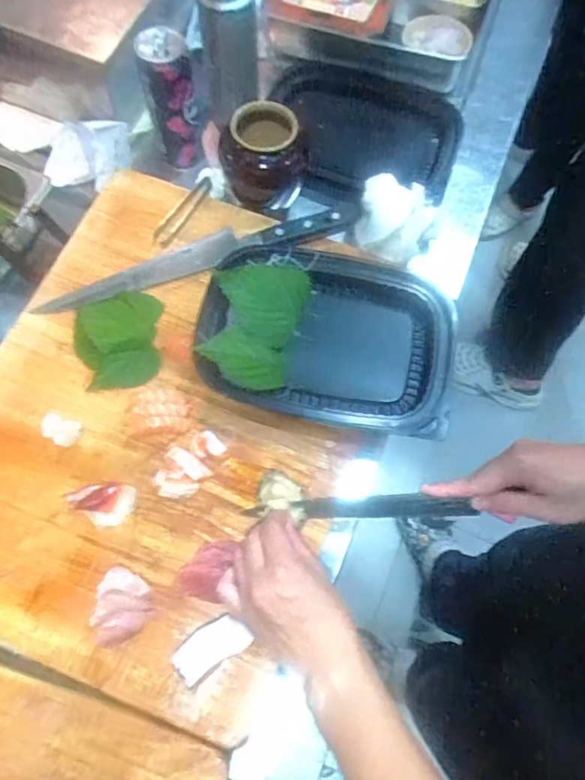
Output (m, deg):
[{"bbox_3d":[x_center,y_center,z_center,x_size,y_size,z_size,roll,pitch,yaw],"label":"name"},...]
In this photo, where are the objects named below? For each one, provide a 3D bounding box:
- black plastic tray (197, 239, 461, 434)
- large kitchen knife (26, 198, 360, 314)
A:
[{"bbox_3d":[0.036,-0.054,0.548,0.253,0.035,0.177,12,70,2],"label":"black plastic tray"},{"bbox_3d":[-0.096,-0.149,0.581,0.350,0.029,0.049,-15,72,-8],"label":"large kitchen knife"}]

